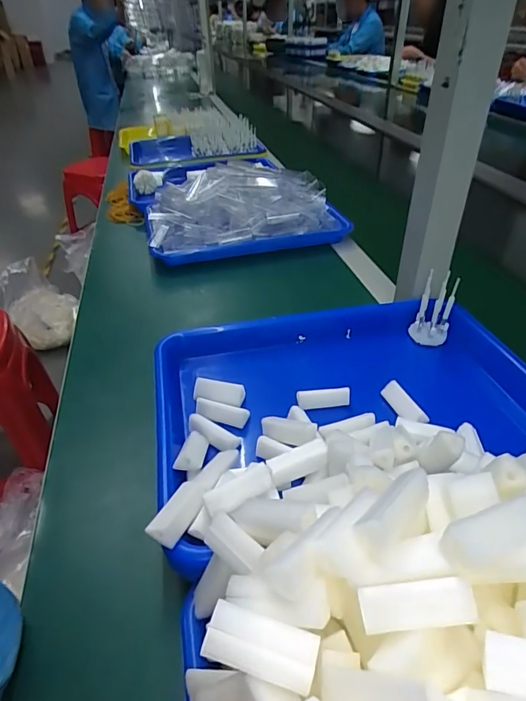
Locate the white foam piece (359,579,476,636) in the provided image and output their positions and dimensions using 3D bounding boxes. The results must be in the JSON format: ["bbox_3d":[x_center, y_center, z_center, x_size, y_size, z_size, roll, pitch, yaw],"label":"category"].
[{"bbox_3d":[0.063,0.104,0.183,0.044,0.011,0.017,-13,78,11],"label":"white foam piece"}]

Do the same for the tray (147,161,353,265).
[{"bbox_3d":[-0.030,-0.231,0.743,0.324,0.102,0.190,-7,38,-8],"label":"tray"}]

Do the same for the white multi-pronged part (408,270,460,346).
[{"bbox_3d":[0.176,-0.039,0.461,0.037,0.085,0.021,14,40,18],"label":"white multi-pronged part"}]

